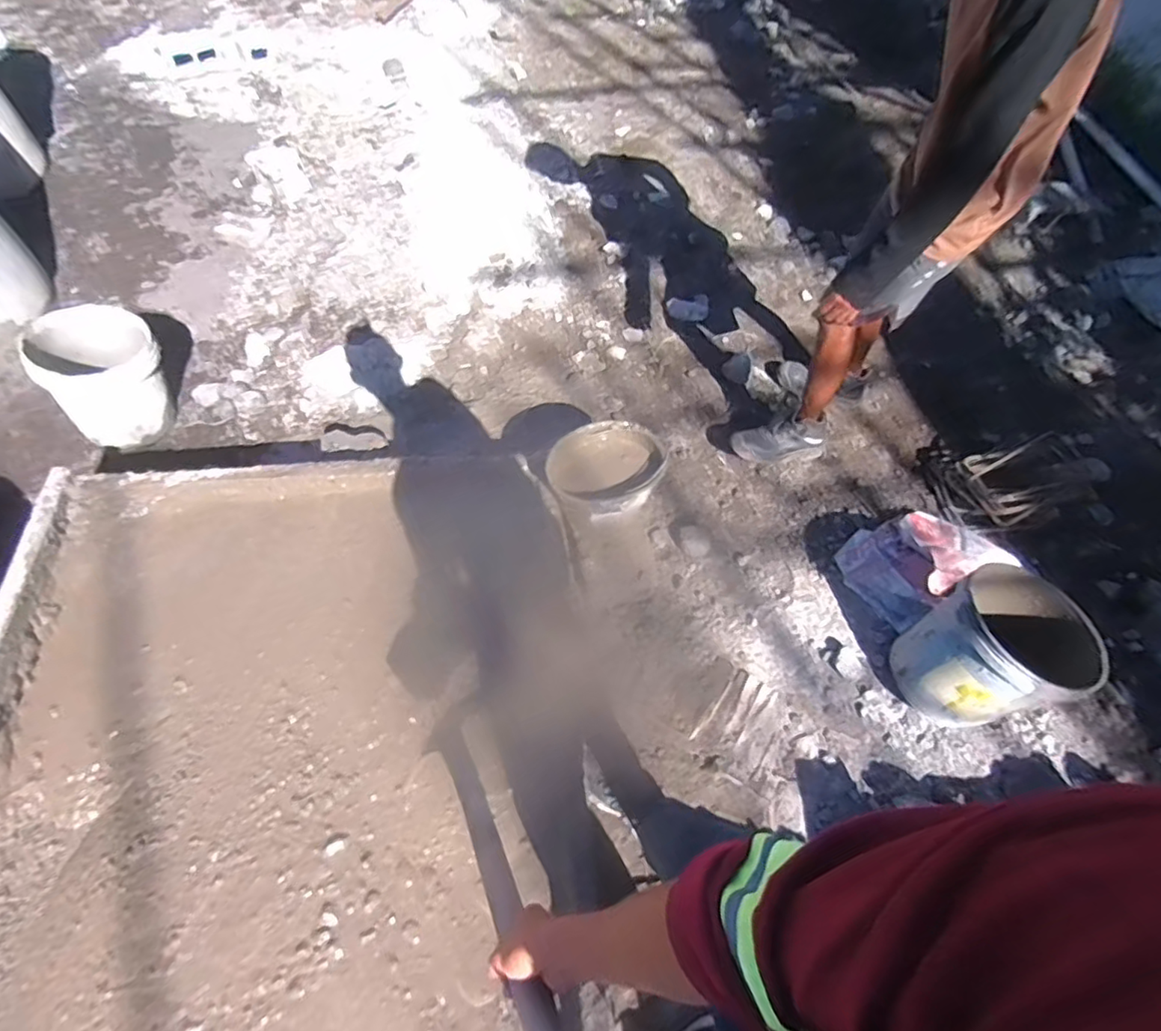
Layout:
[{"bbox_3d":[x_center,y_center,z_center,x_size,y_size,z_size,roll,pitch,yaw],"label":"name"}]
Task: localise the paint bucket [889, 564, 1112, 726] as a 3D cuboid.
[{"bbox_3d":[0.997,0.316,1.409,0.326,0.321,0.292,-29,65,-18],"label":"paint bucket"}]

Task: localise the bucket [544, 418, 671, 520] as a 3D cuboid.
[{"bbox_3d":[0.073,-0.112,1.532,0.316,0.124,0.239,-4,57,-7],"label":"bucket"}]

